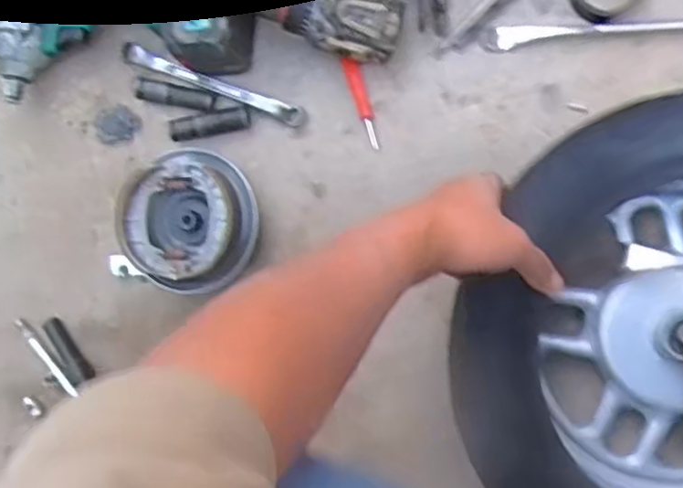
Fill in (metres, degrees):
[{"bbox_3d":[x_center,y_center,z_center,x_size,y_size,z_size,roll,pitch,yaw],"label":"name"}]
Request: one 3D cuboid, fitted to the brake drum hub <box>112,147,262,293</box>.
[{"bbox_3d":[-0.135,-0.021,0.623,0.122,0.056,0.119,-1,83,9],"label":"brake drum hub"}]

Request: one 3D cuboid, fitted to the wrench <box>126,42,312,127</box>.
[{"bbox_3d":[-0.118,-0.146,0.644,0.184,0.009,0.017,22,91,8],"label":"wrench"}]

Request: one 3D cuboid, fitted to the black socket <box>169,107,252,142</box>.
[{"bbox_3d":[-0.118,-0.109,0.638,0.072,0.015,0.020,-11,86,7],"label":"black socket"}]

